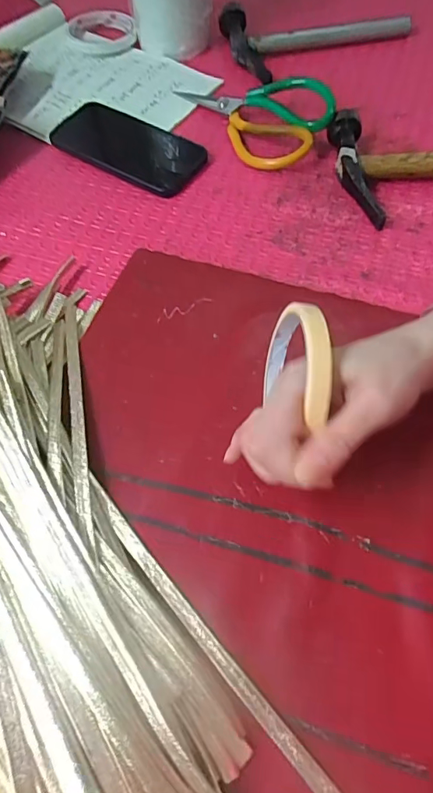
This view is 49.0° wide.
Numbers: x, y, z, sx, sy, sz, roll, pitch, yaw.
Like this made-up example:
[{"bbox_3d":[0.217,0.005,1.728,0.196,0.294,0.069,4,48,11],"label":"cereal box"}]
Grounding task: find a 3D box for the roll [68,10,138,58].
[{"bbox_3d":[-0.141,-0.453,0.593,0.080,0.021,0.090,-13,62,-4],"label":"roll"}]

